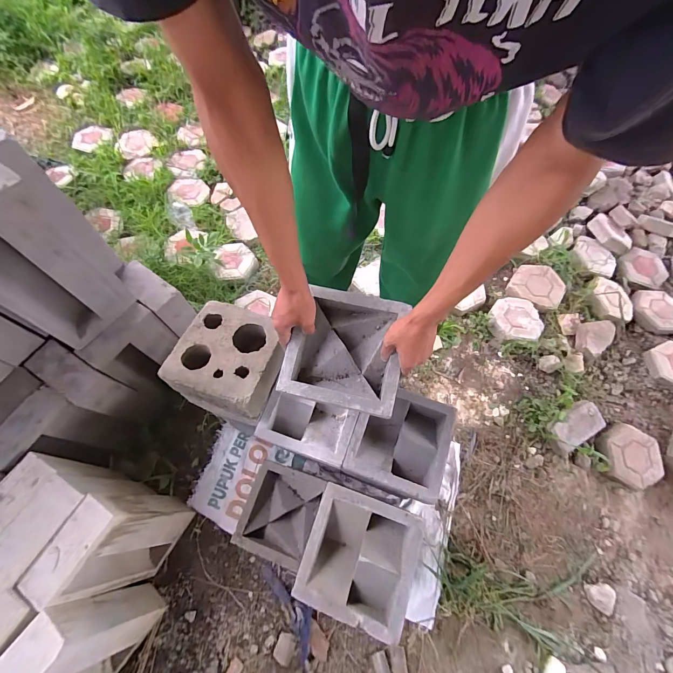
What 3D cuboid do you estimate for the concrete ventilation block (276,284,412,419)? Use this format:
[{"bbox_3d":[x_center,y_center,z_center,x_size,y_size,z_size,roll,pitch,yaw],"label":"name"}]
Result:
[{"bbox_3d":[0.015,0.025,0.596,0.194,0.068,0.195,13,69,5],"label":"concrete ventilation block"}]

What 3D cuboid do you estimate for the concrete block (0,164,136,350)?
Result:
[{"bbox_3d":[-0.655,-0.150,0.747,0.202,0.384,0.146,-39,72,-17],"label":"concrete block"}]

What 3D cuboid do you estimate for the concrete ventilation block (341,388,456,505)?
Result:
[{"bbox_3d":[0.136,0.224,0.731,0.196,0.076,0.211,19,67,7],"label":"concrete ventilation block"}]

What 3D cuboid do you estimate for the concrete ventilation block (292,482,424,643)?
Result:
[{"bbox_3d":[0.041,0.410,0.630,0.192,0.090,0.194,19,67,7],"label":"concrete ventilation block"}]

